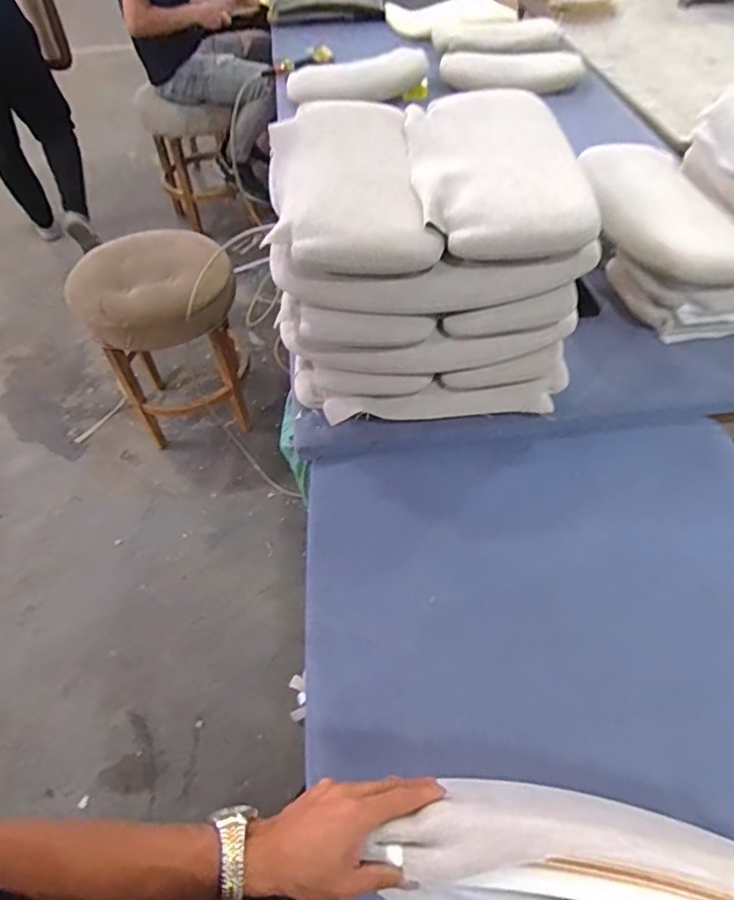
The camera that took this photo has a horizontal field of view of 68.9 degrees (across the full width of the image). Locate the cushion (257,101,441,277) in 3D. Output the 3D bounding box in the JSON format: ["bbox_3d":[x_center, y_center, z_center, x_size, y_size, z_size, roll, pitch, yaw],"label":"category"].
[{"bbox_3d":[-0.034,-0.393,0.765,0.210,0.061,0.418,-6,53,-3],"label":"cushion"}]

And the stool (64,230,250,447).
[{"bbox_3d":[-0.613,-0.347,1.705,0.407,0.629,0.438,-1,53,1],"label":"stool"}]

